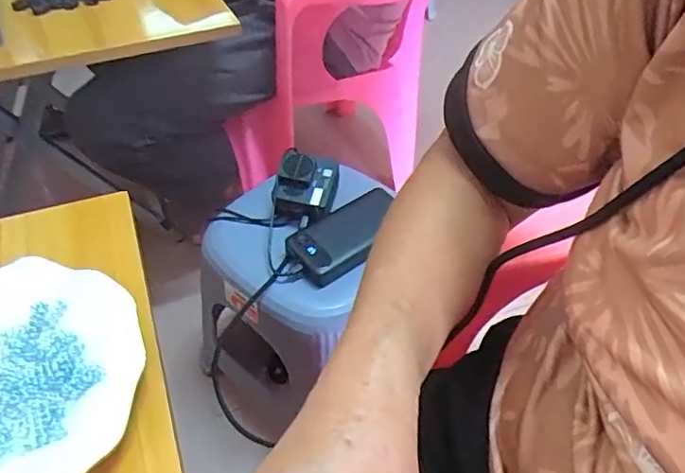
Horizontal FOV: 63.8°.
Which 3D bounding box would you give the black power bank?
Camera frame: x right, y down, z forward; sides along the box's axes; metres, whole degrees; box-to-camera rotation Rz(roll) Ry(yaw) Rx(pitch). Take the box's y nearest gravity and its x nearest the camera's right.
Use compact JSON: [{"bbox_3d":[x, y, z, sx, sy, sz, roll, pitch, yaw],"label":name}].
[{"bbox_3d":[0.011,-0.002,0.677,0.153,0.026,0.077,-30,53,-27],"label":"black power bank"}]

